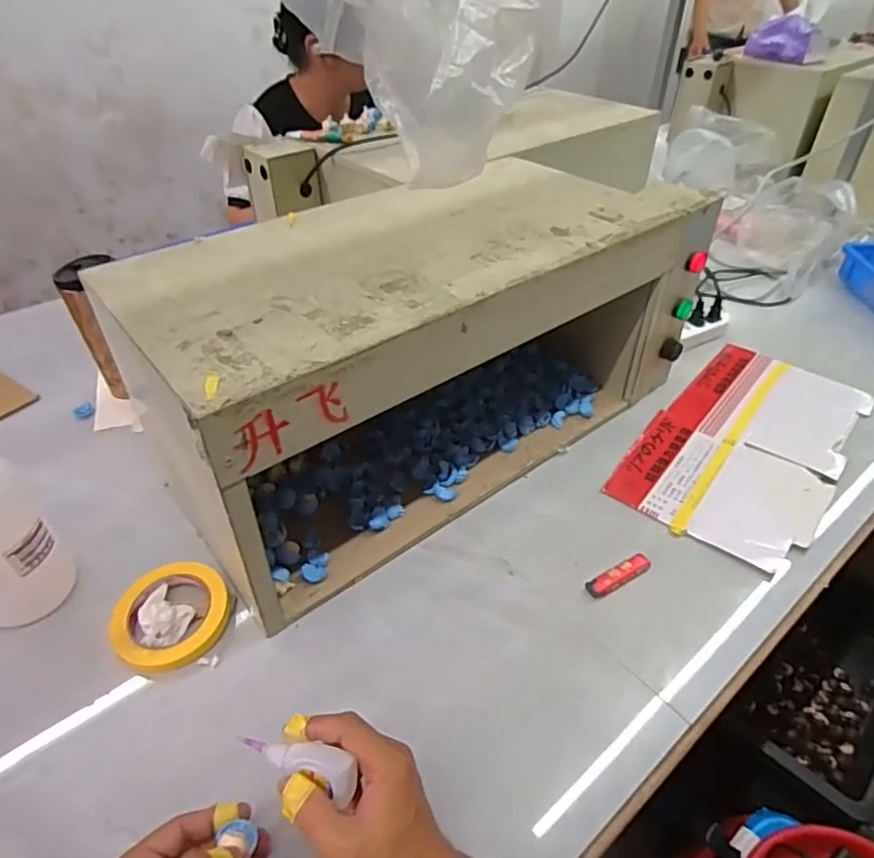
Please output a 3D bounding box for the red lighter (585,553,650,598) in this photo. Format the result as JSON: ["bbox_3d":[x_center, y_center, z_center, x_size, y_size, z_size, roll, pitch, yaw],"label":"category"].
[{"bbox_3d":[0.197,0.157,0.638,0.081,0.014,0.019,-21,45,-22],"label":"red lighter"}]

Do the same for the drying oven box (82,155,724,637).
[{"bbox_3d":[-0.004,-0.104,0.728,0.637,0.281,0.286,-28,48,-28],"label":"drying oven box"}]

